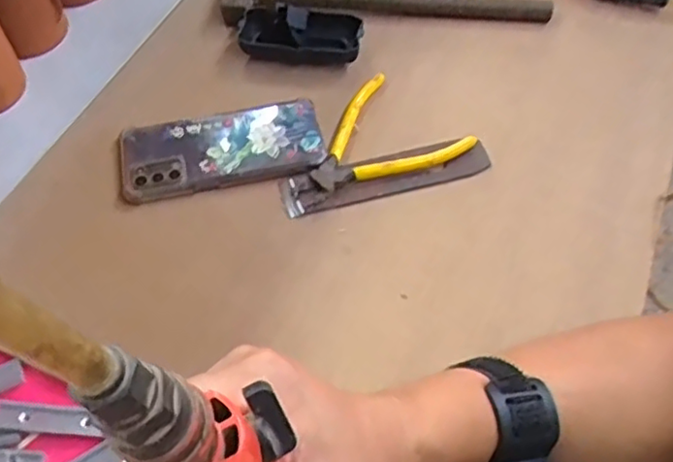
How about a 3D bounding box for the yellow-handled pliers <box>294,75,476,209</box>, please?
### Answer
[{"bbox_3d":[0.026,-0.083,0.550,0.152,0.015,0.103,-18,59,-12],"label":"yellow-handled pliers"}]

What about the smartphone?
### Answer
[{"bbox_3d":[-0.096,-0.070,0.545,0.167,0.015,0.072,-11,58,-8],"label":"smartphone"}]

